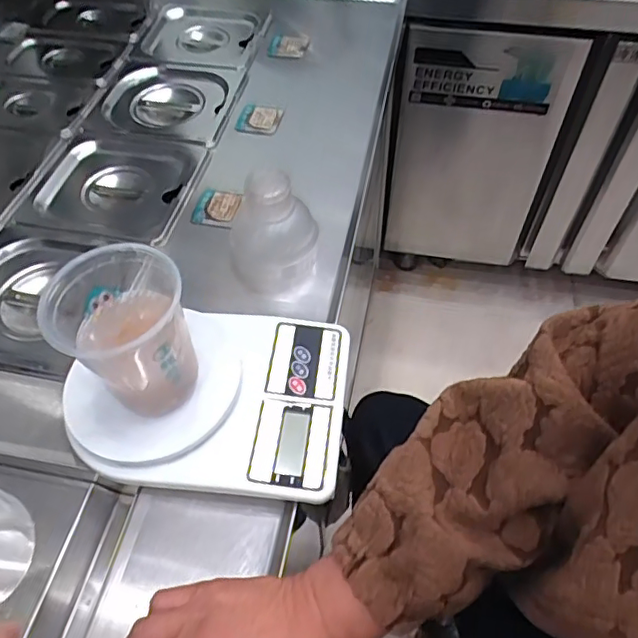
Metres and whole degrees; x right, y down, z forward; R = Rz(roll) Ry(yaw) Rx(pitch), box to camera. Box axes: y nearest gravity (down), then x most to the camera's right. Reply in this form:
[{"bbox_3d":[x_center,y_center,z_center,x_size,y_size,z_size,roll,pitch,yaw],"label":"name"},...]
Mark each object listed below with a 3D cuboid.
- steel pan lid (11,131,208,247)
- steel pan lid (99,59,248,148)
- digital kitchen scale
[{"bbox_3d":[-0.236,-0.156,0.662,0.172,0.029,0.172,10,54,8],"label":"steel pan lid"},{"bbox_3d":[-0.193,-0.285,0.748,0.179,0.031,0.166,13,55,10],"label":"steel pan lid"},{"bbox_3d":[-0.084,0.057,0.449,0.204,0.027,0.150,4,54,3],"label":"digital kitchen scale"}]

